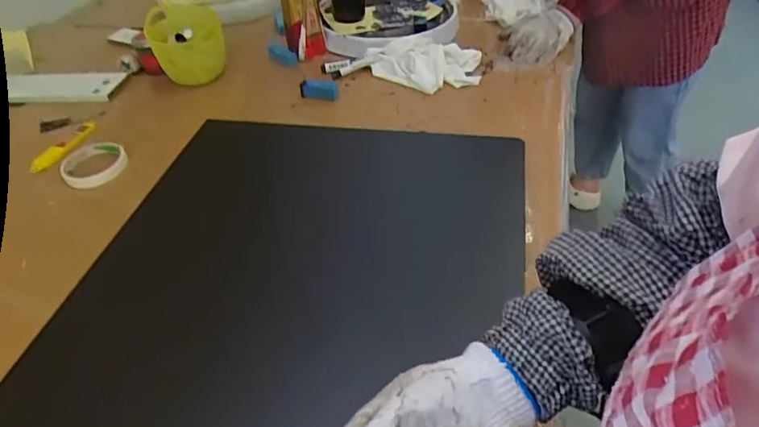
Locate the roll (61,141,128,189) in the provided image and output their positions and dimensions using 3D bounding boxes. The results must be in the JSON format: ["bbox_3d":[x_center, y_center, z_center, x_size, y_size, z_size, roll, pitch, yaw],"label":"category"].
[{"bbox_3d":[-0.433,-0.077,0.761,0.091,0.023,0.087,-3,44,3],"label":"roll"}]

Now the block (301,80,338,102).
[{"bbox_3d":[-0.103,-0.211,0.853,0.066,0.031,0.017,8,46,13],"label":"block"}]

